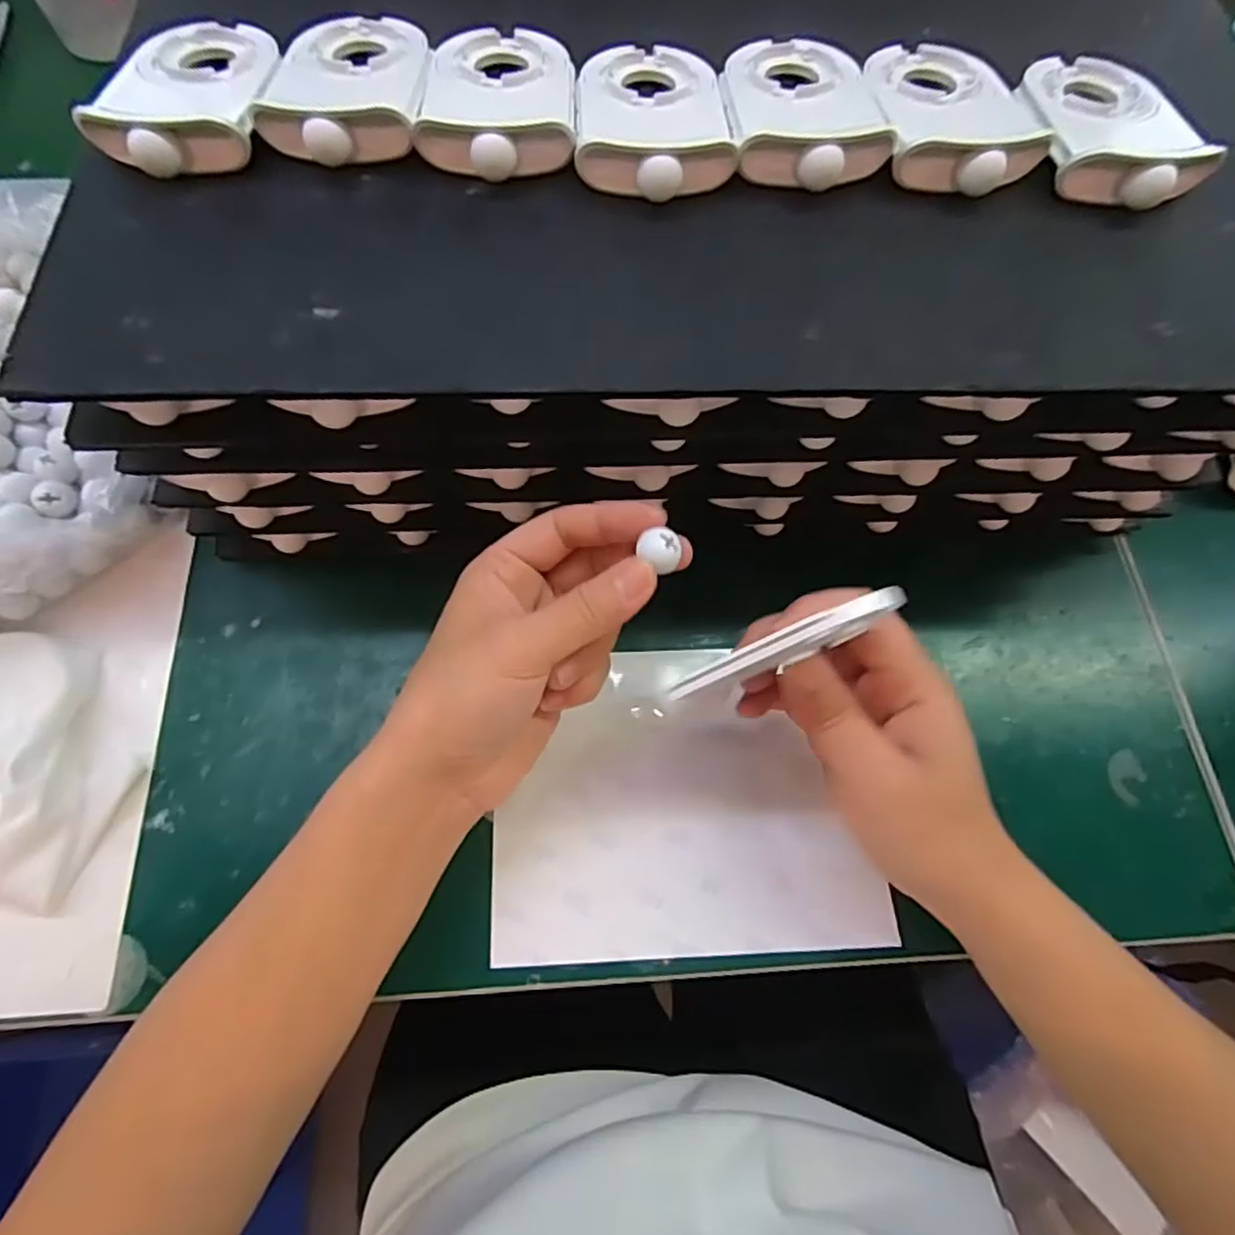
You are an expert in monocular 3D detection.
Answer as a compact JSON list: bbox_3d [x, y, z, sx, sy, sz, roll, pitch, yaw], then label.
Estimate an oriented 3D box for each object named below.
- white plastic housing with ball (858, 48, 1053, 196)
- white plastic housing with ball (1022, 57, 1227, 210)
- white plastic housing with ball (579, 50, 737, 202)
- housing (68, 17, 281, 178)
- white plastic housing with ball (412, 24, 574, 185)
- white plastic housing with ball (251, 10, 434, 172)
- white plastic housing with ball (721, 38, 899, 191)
[{"bbox_3d":[0.132,-0.201,0.257,0.060,0.015,0.087,1,69,-2],"label":"white plastic housing with ball"},{"bbox_3d":[0.196,-0.196,0.259,0.058,0.015,0.085,6,69,0],"label":"white plastic housing with ball"},{"bbox_3d":[0.014,-0.196,0.251,0.056,0.013,0.086,0,70,-3],"label":"white plastic housing with ball"},{"bbox_3d":[-0.163,-0.204,0.251,0.059,0.014,0.088,0,70,-3],"label":"housing"},{"bbox_3d":[-0.045,-0.203,0.253,0.057,0.017,0.085,-1,70,-3],"label":"white plastic housing with ball"},{"bbox_3d":[-0.104,-0.210,0.255,0.058,0.016,0.090,-1,70,-3],"label":"white plastic housing with ball"},{"bbox_3d":[0.073,-0.202,0.256,0.061,0.015,0.085,1,69,-2],"label":"white plastic housing with ball"}]

